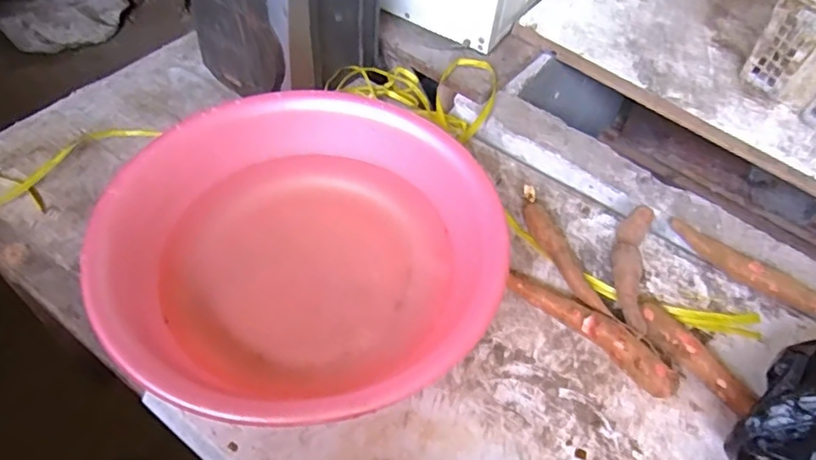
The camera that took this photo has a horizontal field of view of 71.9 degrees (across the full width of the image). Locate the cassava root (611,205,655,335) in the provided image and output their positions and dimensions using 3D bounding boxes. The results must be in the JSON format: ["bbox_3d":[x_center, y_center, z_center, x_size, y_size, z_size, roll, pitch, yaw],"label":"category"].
[{"bbox_3d":[0.275,0.052,0.698,0.039,0.042,0.184,15,56,6],"label":"cassava root"}]

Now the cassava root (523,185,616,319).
[{"bbox_3d":[0.188,0.031,0.711,0.029,0.037,0.200,-14,58,-14],"label":"cassava root"}]

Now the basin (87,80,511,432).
[{"bbox_3d":[-0.107,0.010,0.643,0.416,0.125,0.388,2,55,-3],"label":"basin"}]

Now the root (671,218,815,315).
[{"bbox_3d":[0.426,0.047,0.715,0.195,0.035,0.035,39,61,21],"label":"root"}]

